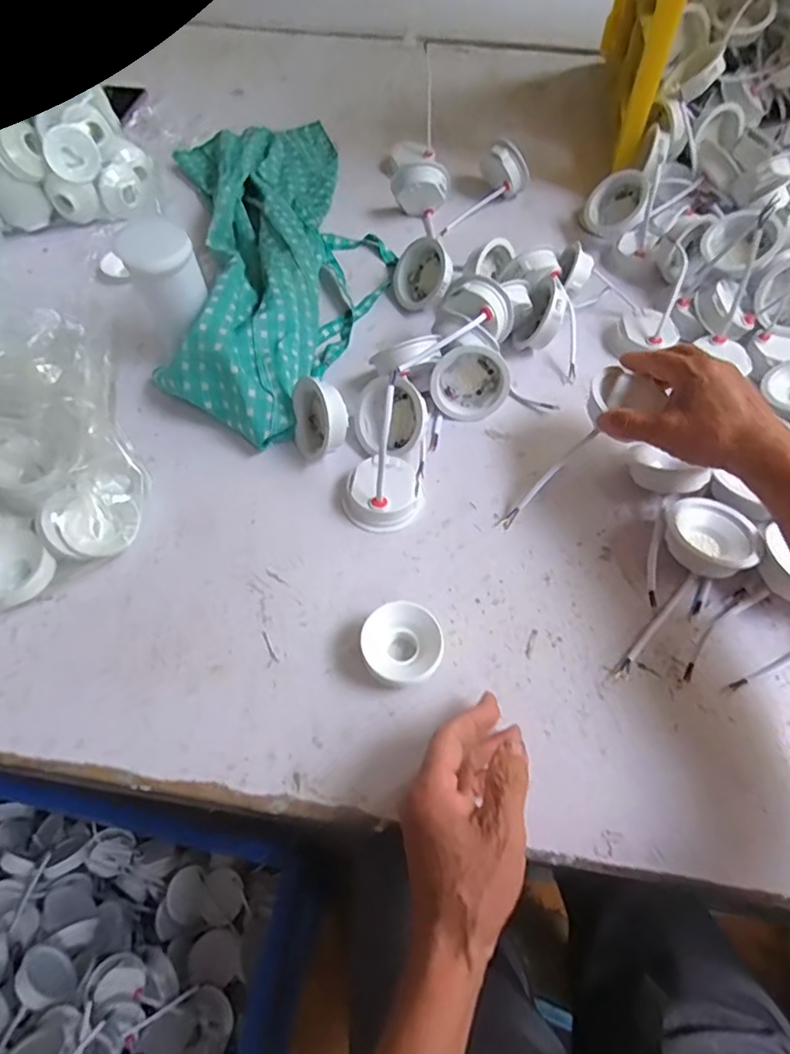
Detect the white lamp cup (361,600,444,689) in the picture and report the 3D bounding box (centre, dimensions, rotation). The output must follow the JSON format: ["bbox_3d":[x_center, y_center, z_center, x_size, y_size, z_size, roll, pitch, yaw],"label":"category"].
[{"bbox_3d":[0.005,0.087,0.409,0.055,0.032,0.057,0,59,0],"label":"white lamp cup"}]

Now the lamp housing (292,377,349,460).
[{"bbox_3d":[-0.067,-0.097,0.503,0.047,0.063,0.073,-11,59,-7],"label":"lamp housing"}]

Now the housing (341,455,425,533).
[{"bbox_3d":[-0.010,-0.030,0.487,0.070,0.029,0.064,-3,59,-2],"label":"housing"}]

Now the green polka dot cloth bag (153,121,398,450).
[{"bbox_3d":[-0.134,-0.343,0.649,0.243,0.074,0.596,-7,59,-5],"label":"green polka dot cloth bag"}]

